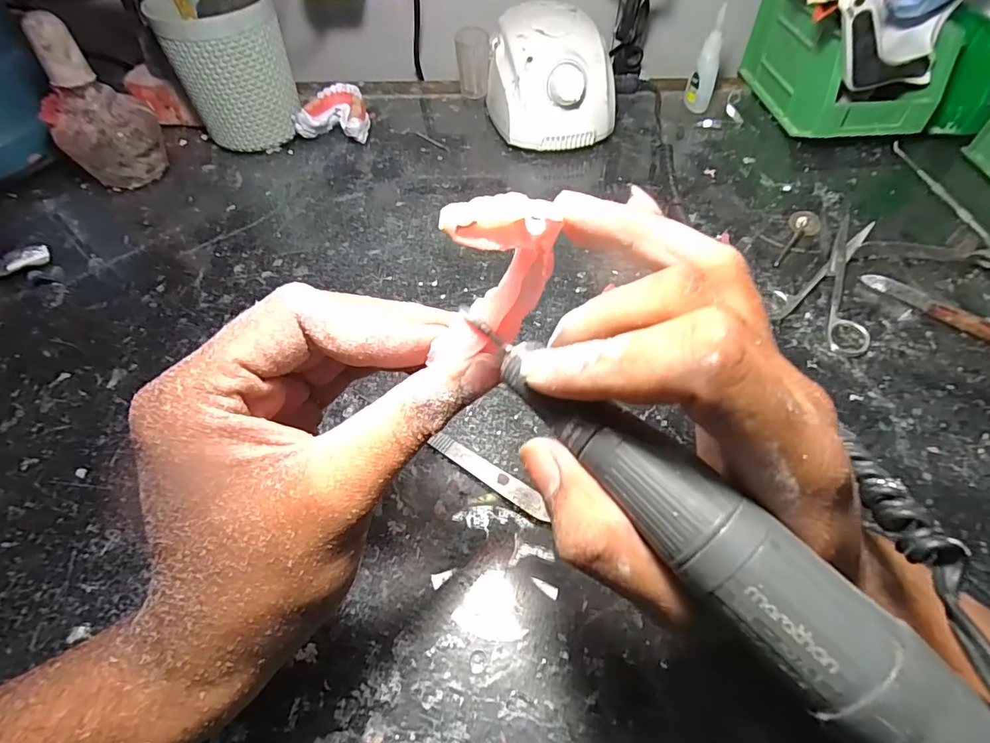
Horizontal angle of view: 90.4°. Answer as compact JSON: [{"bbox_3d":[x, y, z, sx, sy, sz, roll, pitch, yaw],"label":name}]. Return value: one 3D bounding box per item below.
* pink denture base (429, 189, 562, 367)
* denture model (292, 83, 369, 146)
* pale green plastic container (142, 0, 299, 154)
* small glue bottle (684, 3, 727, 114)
[{"bbox_3d":[0.004,-0.033,0.148,0.013,0.053,0.041,27,60,19],"label":"pink denture base"},{"bbox_3d":[-0.148,-0.240,0.463,0.061,0.033,0.052,6,55,6],"label":"denture model"},{"bbox_3d":[-0.224,-0.262,0.424,0.085,0.120,0.073,-23,57,-14],"label":"pale green plastic container"},{"bbox_3d":[0.200,-0.288,0.460,0.019,0.082,0.022,-2,55,0],"label":"small glue bottle"}]

